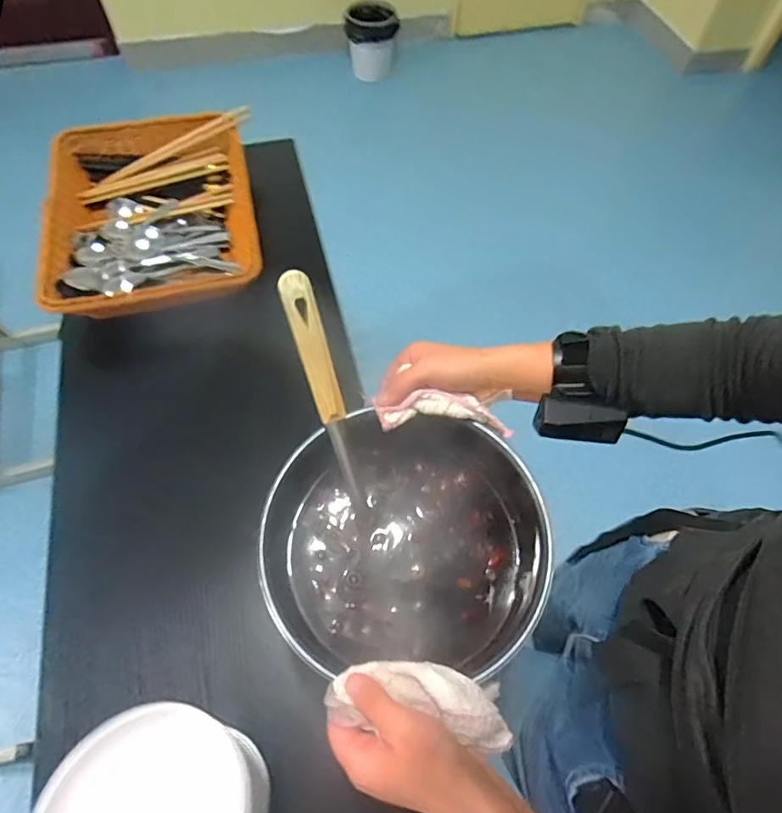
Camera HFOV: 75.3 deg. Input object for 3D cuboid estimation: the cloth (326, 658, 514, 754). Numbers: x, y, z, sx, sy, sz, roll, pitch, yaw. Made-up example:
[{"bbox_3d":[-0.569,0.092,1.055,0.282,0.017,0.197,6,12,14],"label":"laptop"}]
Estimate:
[{"bbox_3d":[0.021,0.202,0.349,0.125,0.033,0.042,10,55,6],"label":"cloth"}]

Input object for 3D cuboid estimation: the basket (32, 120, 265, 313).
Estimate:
[{"bbox_3d":[-0.374,-0.308,0.795,0.297,0.072,0.423,-11,57,-11],"label":"basket"}]

